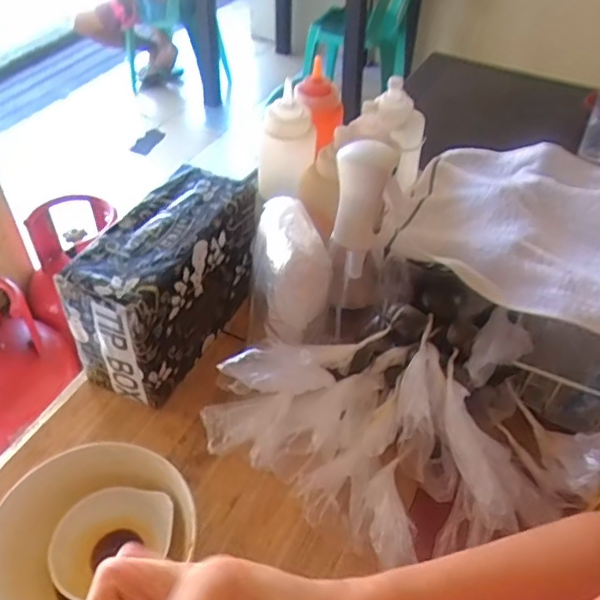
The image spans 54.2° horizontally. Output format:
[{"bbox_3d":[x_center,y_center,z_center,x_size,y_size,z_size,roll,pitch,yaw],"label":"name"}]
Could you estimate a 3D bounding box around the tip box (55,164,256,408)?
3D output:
[{"bbox_3d":[-0.150,-0.021,0.687,0.103,0.161,0.231,22,49,18],"label":"tip box"}]

